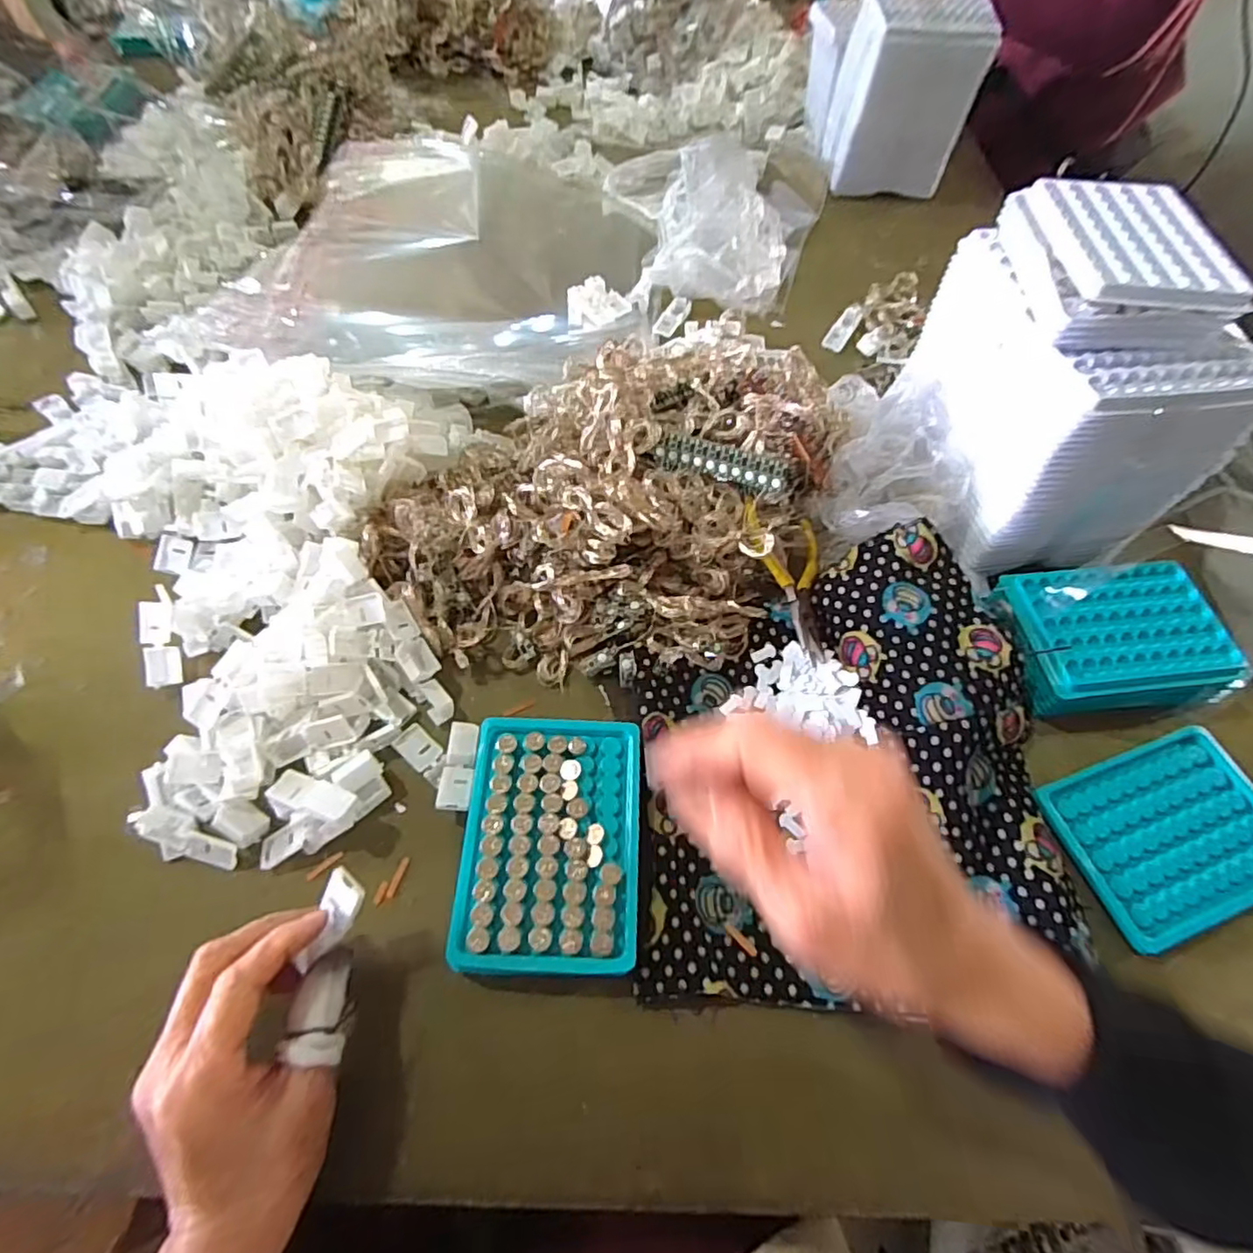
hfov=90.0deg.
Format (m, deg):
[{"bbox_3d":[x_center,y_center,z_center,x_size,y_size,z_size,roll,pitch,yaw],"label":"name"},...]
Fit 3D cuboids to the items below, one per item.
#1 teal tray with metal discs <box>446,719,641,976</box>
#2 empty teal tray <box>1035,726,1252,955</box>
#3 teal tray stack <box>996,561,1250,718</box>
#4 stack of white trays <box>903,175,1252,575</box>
[{"bbox_3d":[-0.043,0.121,0.360,0.097,0.032,0.135,3,60,-3],"label":"teal tray with metal discs"},{"bbox_3d":[0.333,0.125,0.381,0.137,0.008,0.098,-16,63,-13],"label":"empty teal tray"},{"bbox_3d":[0.328,0.006,0.422,0.125,0.036,0.095,-3,61,-6],"label":"teal tray stack"},{"bbox_3d":[0.303,-0.171,0.435,0.132,0.176,0.194,-4,61,-7],"label":"stack of white trays"}]

